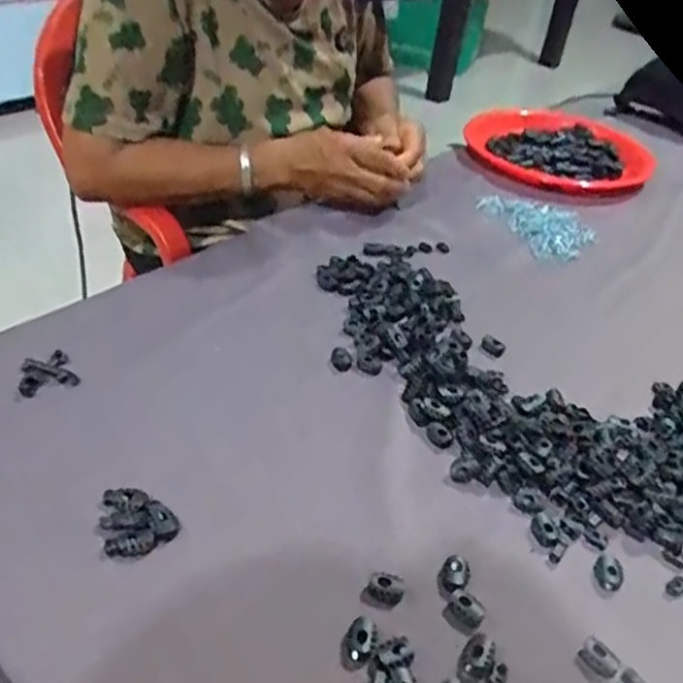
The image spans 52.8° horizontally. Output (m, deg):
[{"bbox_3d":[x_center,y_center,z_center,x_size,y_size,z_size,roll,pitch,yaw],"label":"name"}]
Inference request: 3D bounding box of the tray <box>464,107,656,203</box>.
[{"bbox_3d":[0.310,-0.283,0.991,0.251,0.027,0.231,13,38,7],"label":"tray"}]

